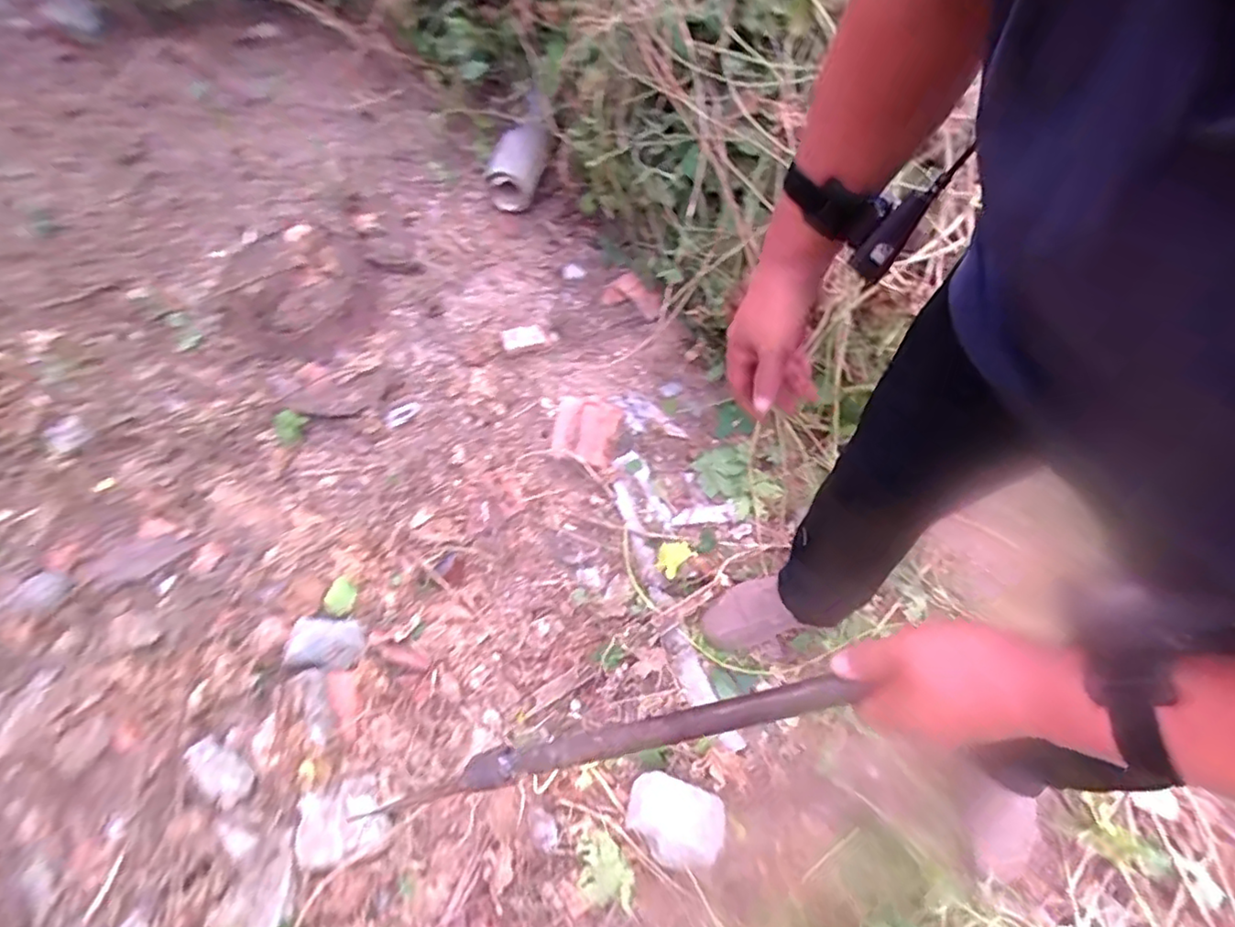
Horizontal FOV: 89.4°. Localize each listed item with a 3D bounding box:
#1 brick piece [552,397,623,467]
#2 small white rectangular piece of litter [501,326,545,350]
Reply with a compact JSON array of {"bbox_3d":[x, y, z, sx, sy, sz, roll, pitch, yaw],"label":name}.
[{"bbox_3d":[-0.057,-0.063,1.146,0.116,0.028,0.126,10,62,1],"label":"brick piece"},{"bbox_3d":[-0.187,-0.251,1.236,0.084,0.006,0.039,-17,82,-26],"label":"small white rectangular piece of litter"}]

